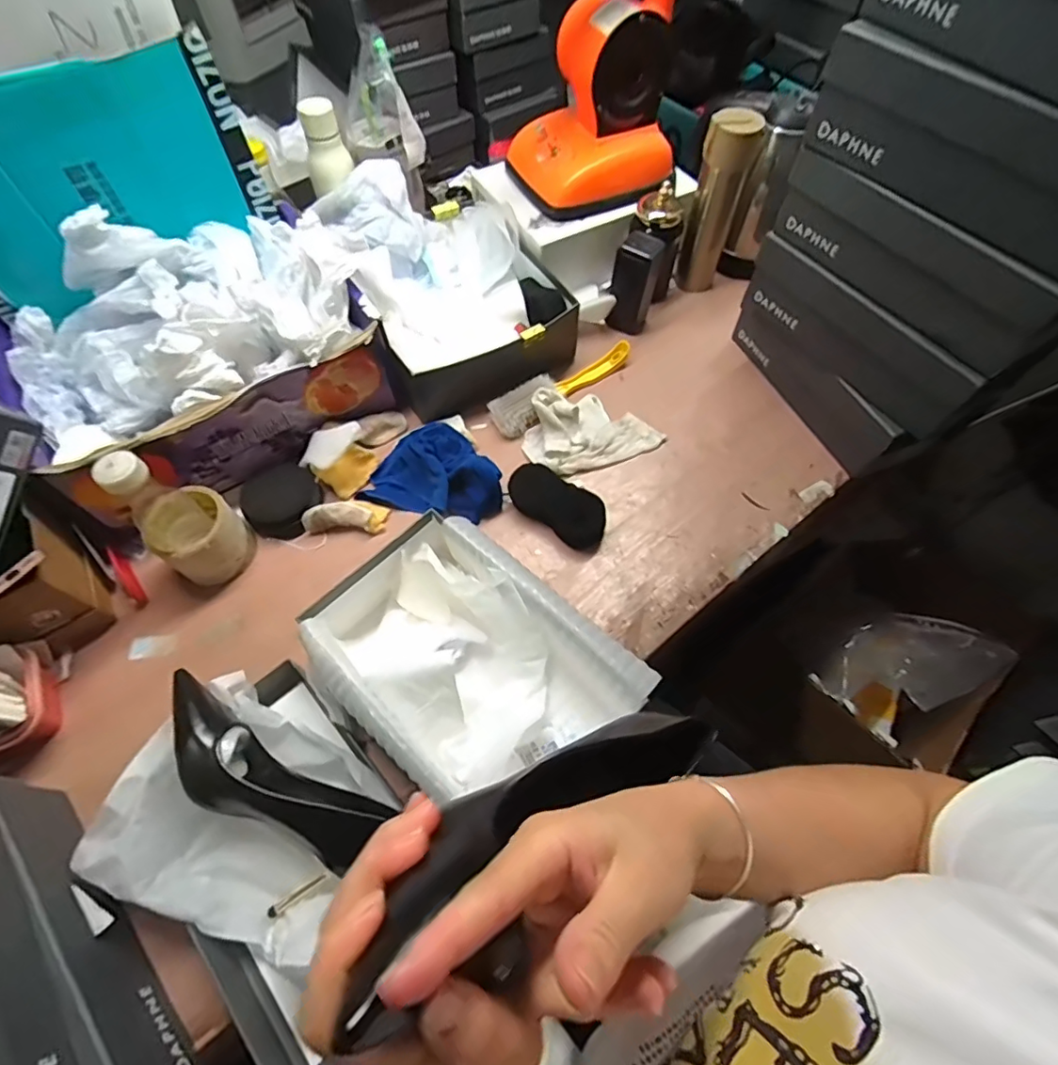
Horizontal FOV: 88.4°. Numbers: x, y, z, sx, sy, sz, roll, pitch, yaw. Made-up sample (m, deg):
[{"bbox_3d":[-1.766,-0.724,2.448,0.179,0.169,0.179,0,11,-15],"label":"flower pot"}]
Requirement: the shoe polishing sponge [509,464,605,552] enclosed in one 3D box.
[{"bbox_3d":[0.036,-0.035,0.686,0.135,0.039,0.057,35,67,17],"label":"shoe polishing sponge"}]

